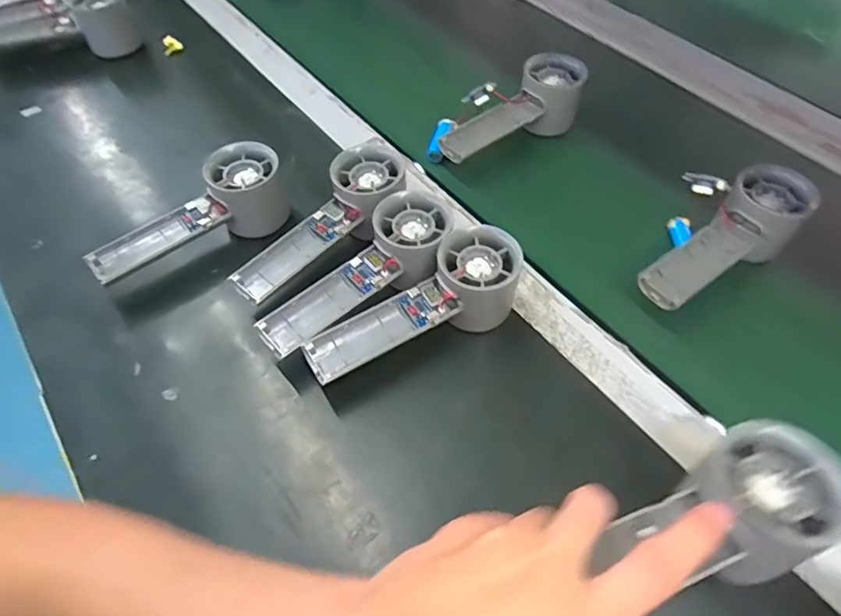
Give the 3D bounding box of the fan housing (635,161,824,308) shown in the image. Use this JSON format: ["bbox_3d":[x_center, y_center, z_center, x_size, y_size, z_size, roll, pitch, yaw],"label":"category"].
[{"bbox_3d":[0.233,-0.046,0.416,0.153,0.047,0.054,-36,60,-11],"label":"fan housing"}]

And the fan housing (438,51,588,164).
[{"bbox_3d":[0.088,-0.182,0.507,0.156,0.062,0.056,-36,63,-22],"label":"fan housing"}]

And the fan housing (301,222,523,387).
[{"bbox_3d":[-0.001,0.006,0.378,0.160,0.057,0.054,-31,58,-7],"label":"fan housing"}]

